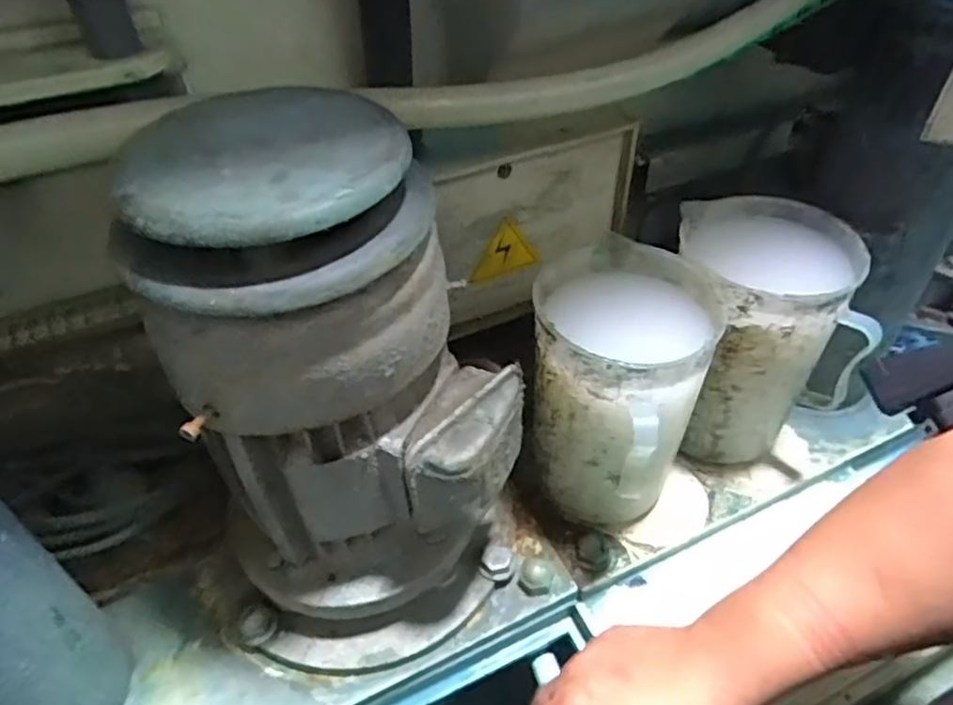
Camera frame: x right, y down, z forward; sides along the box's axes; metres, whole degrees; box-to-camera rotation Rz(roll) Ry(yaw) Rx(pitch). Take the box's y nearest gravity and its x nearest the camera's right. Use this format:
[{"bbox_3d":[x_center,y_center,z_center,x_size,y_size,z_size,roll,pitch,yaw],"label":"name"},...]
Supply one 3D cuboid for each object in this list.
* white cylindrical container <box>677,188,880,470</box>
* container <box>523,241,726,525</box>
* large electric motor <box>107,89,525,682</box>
[{"bbox_3d":[0.227,-0.014,0.558,0.132,0.188,0.129,4,45,6],"label":"white cylindrical container"},{"bbox_3d":[0.105,0.032,0.515,0.123,0.184,0.147,21,49,21],"label":"container"},{"bbox_3d":[-0.068,0.039,0.415,0.189,0.337,0.190,7,45,9],"label":"large electric motor"}]

